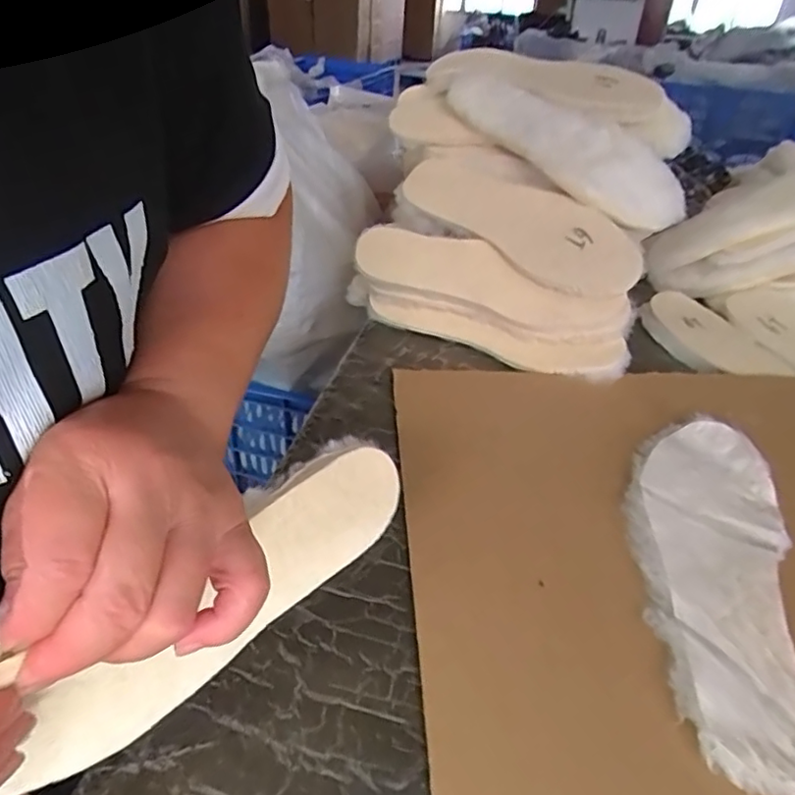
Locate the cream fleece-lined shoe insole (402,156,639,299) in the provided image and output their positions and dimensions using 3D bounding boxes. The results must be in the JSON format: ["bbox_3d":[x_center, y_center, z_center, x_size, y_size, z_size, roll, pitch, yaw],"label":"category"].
[{"bbox_3d":[0.126,-0.188,0.629,0.271,0.084,0.009,40,12,23],"label":"cream fleece-lined shoe insole"}]

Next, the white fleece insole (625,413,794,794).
[{"bbox_3d":[0.210,0.106,0.404,0.100,0.013,0.285,13,38,17],"label":"white fleece insole"}]

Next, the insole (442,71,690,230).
[{"bbox_3d":[0.180,-0.284,0.657,0.101,0.040,0.295,-45,69,-7],"label":"insole"}]

